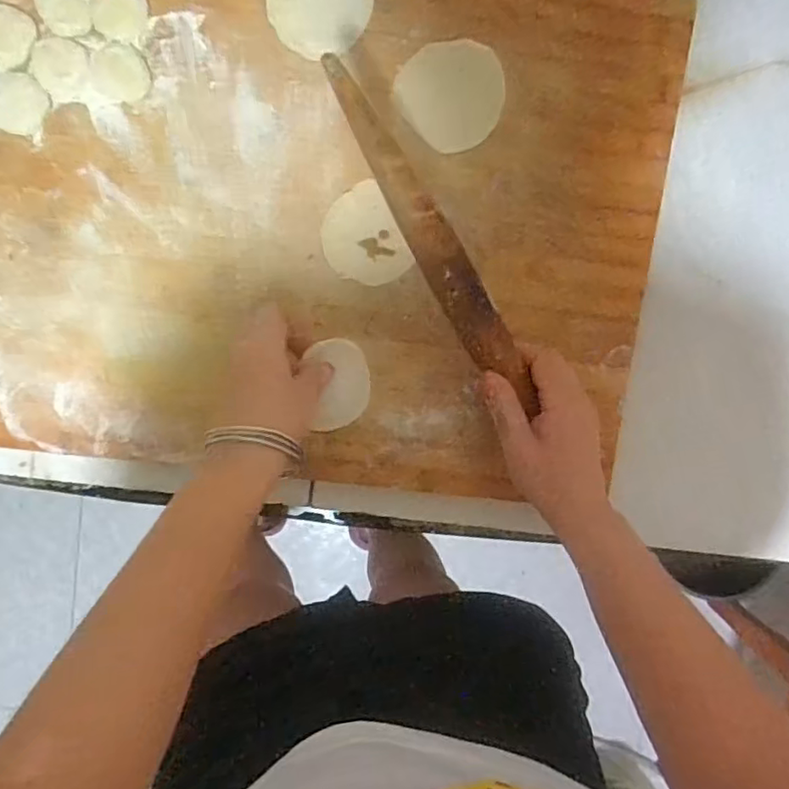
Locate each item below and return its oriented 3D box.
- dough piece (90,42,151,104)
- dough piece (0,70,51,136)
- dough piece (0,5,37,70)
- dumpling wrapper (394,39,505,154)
[{"bbox_3d":[-0.179,-0.210,0.404,0.034,0.014,0.037,0,97,-3],"label":"dough piece"},{"bbox_3d":[-0.247,-0.190,0.406,0.037,0.005,0.037,0,97,-3],"label":"dough piece"},{"bbox_3d":[-0.250,-0.230,0.397,0.037,0.004,0.036,0,97,-3],"label":"dough piece"},{"bbox_3d":[0.041,-0.204,0.421,0.069,0.004,0.068,-3,107,-9],"label":"dumpling wrapper"}]

